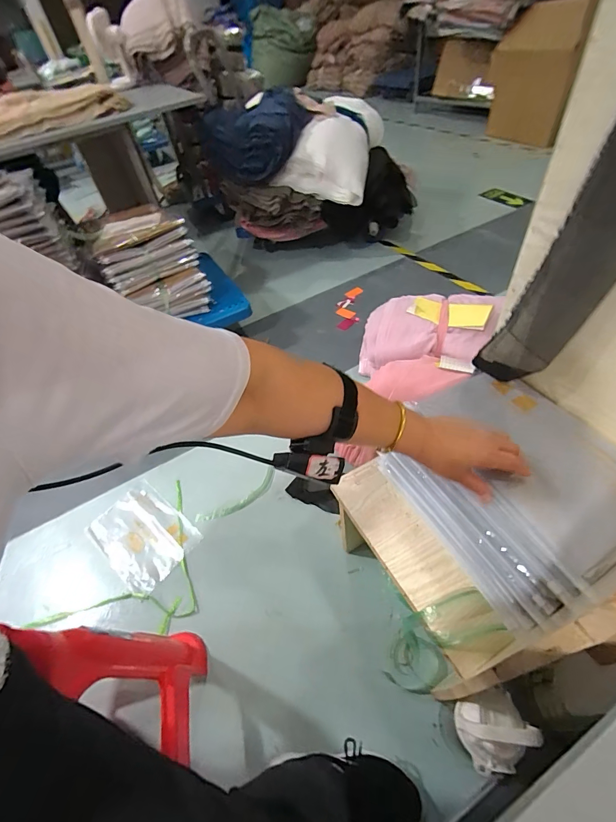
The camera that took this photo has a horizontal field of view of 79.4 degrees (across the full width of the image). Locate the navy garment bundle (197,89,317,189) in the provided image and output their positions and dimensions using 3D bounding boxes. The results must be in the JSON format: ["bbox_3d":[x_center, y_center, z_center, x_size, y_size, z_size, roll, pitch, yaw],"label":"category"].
[{"bbox_3d":[-0.230,-1.121,1.552,0.442,0.238,0.306,2,50,11],"label":"navy garment bundle"}]

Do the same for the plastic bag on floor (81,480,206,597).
[{"bbox_3d":[-0.456,0.340,1.025,0.286,0.013,0.199,31,60,26],"label":"plastic bag on floor"}]

